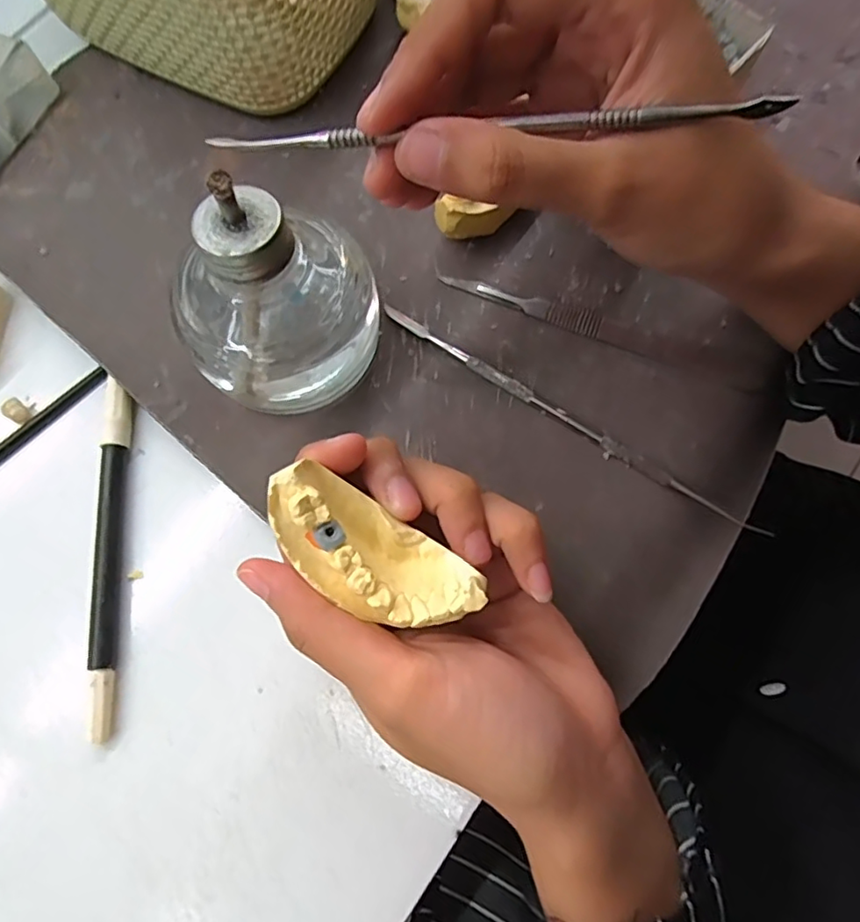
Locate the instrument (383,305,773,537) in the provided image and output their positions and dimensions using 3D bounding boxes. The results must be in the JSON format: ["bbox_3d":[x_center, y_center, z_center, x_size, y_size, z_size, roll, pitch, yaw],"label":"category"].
[{"bbox_3d":[0.052,-0.018,0.238,0.172,0.006,0.007,33,77,9],"label":"instrument"}]

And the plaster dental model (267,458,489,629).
[{"bbox_3d":[-0.017,0.026,0.164,0.061,0.017,0.027,31,76,-1],"label":"plaster dental model"}]

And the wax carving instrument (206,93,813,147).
[{"bbox_3d":[0.016,-0.090,0.160,0.157,0.005,0.004,-1,74,6],"label":"wax carving instrument"}]

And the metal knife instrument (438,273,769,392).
[{"bbox_3d":[0.071,-0.057,0.250,0.137,0.005,0.014,20,75,6],"label":"metal knife instrument"}]

